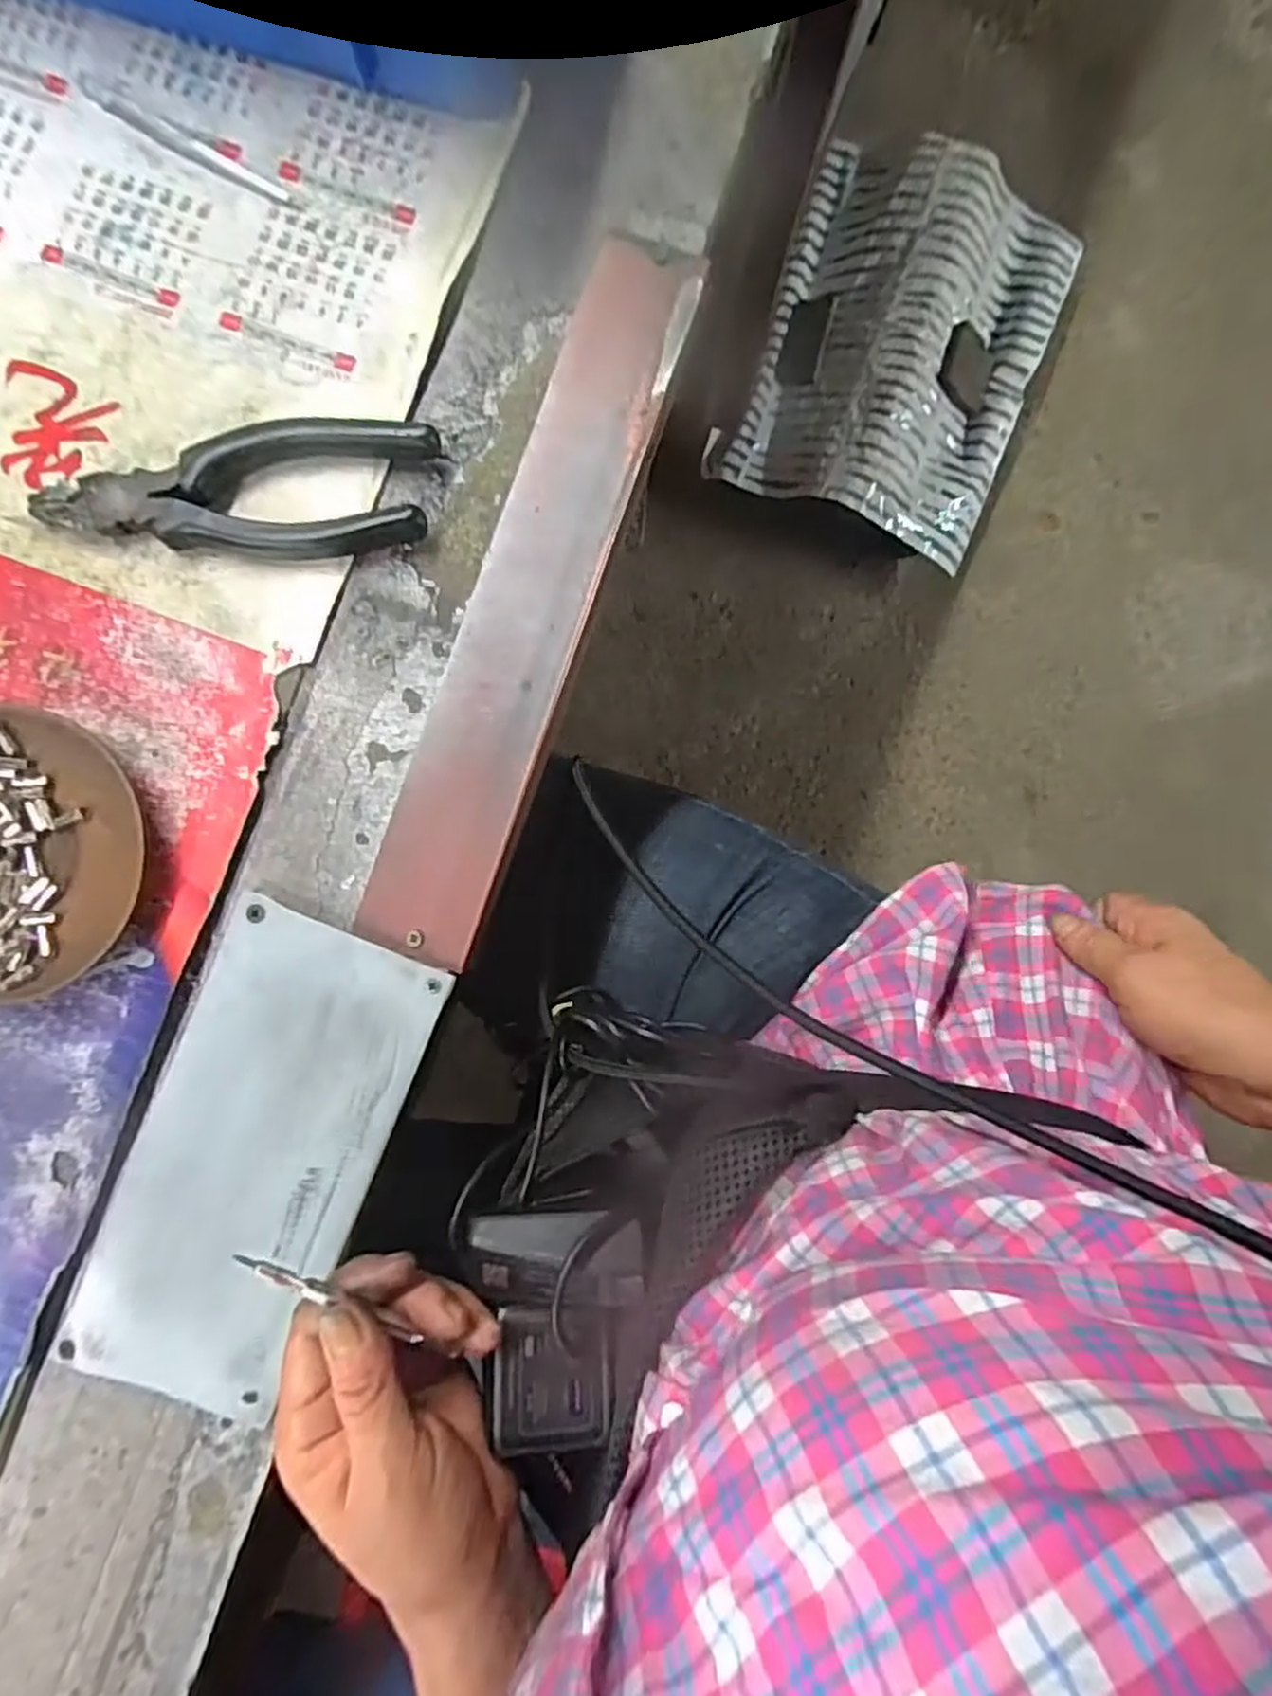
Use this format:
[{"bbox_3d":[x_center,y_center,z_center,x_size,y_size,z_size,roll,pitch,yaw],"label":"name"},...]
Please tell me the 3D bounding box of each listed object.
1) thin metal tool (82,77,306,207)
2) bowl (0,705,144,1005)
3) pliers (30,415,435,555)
[{"bbox_3d":[-0.197,-0.308,0.328,0.105,0.004,0.010,30,87,0],"label":"thin metal tool"},{"bbox_3d":[-0.255,0.002,0.305,0.105,0.019,0.113,0,88,-1],"label":"bowl"},{"bbox_3d":[-0.165,-0.155,0.315,0.160,0.016,0.058,-1,88,-1],"label":"pliers"}]

